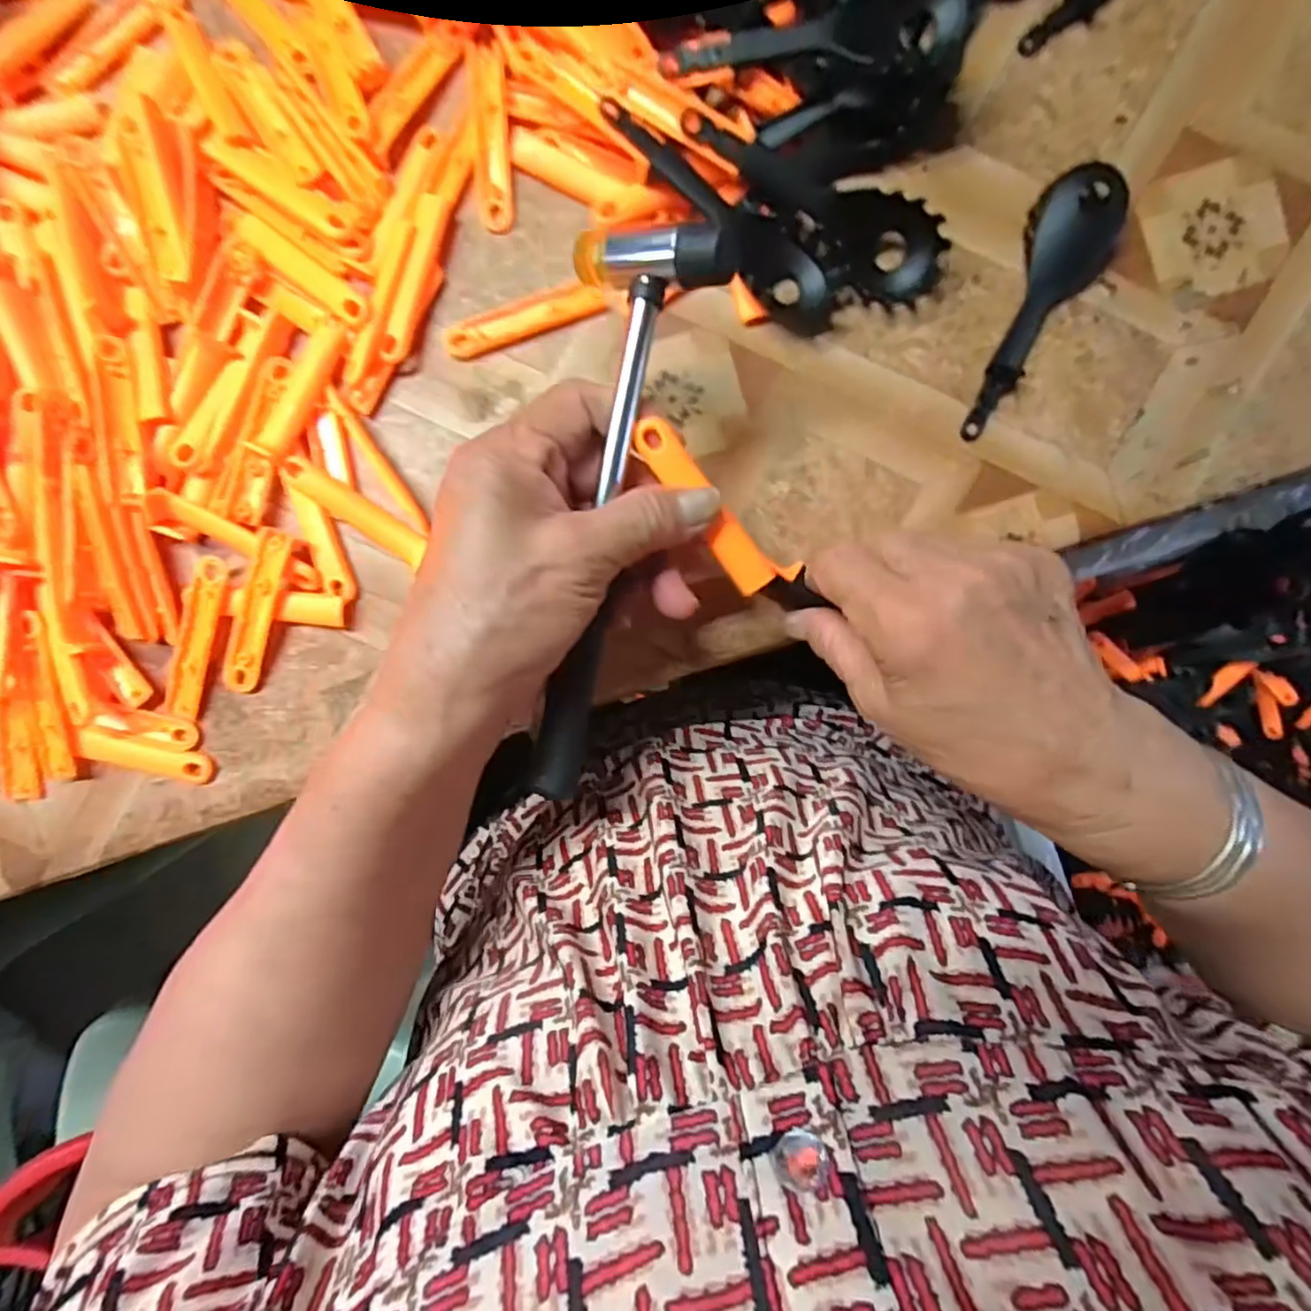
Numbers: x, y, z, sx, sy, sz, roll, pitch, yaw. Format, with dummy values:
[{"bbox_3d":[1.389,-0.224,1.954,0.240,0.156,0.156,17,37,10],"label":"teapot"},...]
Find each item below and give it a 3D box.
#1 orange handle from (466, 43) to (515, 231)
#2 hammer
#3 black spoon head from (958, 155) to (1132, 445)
[{"bbox_3d":[-0.074,-0.234,0.285,0.016,0.009,0.075,-3,92,-1],"label":"orange handle"},{"bbox_3d":[-0.017,-0.048,0.232,0.048,0.020,0.207,11,99,-1],"label":"hammer"},{"bbox_3d":[0.176,-0.156,0.284,0.038,0.017,0.120,21,92,-1],"label":"black spoon head"}]

